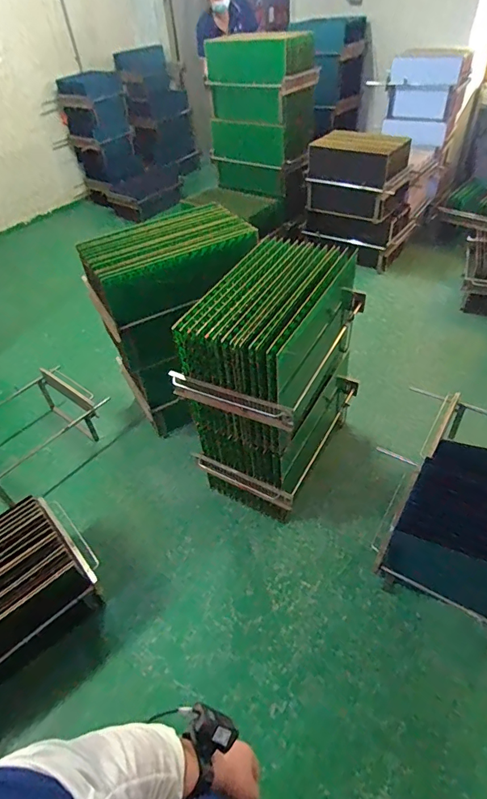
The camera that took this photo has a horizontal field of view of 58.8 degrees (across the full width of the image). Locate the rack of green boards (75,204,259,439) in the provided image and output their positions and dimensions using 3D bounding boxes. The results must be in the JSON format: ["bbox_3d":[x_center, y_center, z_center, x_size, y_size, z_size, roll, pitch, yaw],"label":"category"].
[{"bbox_3d":[-0.245,-0.340,1.800,0.621,0.822,0.365,-25,47,-18],"label":"rack of green boards"}]

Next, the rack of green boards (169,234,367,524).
[{"bbox_3d":[0.129,-0.047,1.579,0.378,0.811,0.634,20,50,25],"label":"rack of green boards"}]

